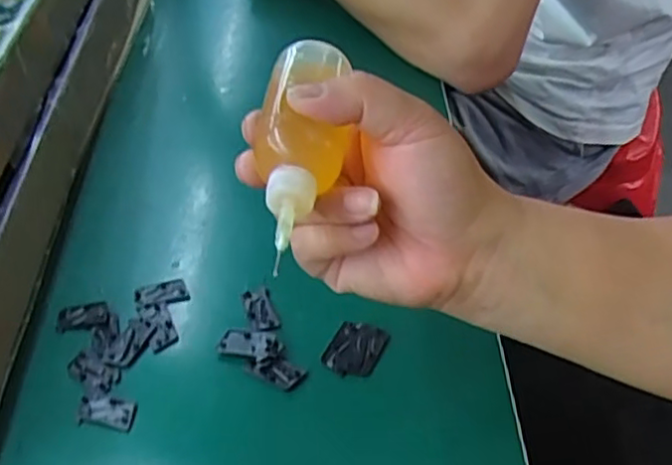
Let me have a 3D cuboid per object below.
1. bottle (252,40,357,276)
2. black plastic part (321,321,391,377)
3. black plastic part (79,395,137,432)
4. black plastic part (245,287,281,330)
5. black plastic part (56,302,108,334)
[{"bbox_3d":[-0.014,-0.035,0.288,0.039,0.041,0.111,2,57,7],"label":"bottle"},{"bbox_3d":[0.011,0.067,0.387,0.030,0.005,0.035,18,47,22],"label":"black plastic part"},{"bbox_3d":[-0.129,0.102,0.377,0.032,0.005,0.016,2,43,7],"label":"black plastic part"},{"bbox_3d":[-0.047,0.048,0.420,0.017,0.005,0.032,-16,44,-12],"label":"black plastic part"},{"bbox_3d":[-0.161,0.054,0.426,0.033,0.004,0.019,-6,43,-2],"label":"black plastic part"}]

